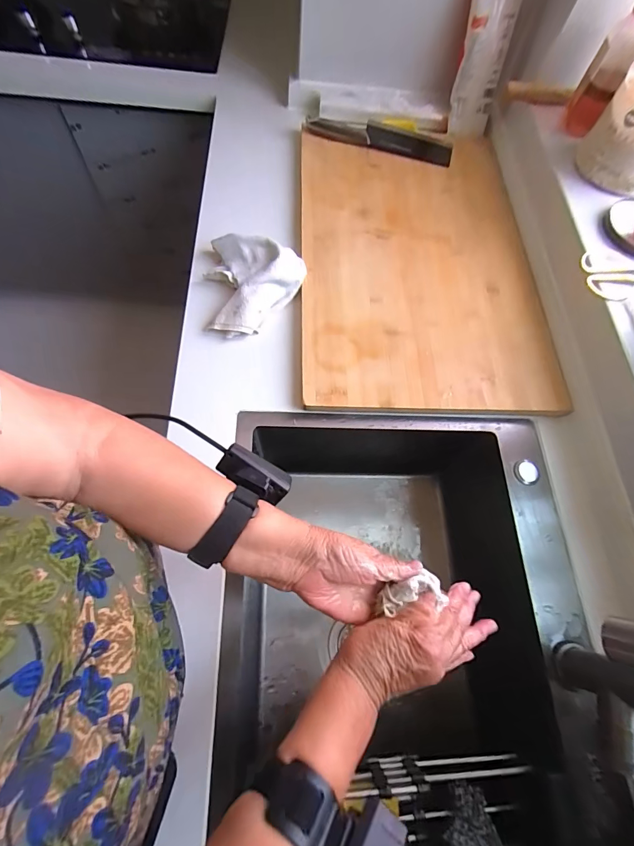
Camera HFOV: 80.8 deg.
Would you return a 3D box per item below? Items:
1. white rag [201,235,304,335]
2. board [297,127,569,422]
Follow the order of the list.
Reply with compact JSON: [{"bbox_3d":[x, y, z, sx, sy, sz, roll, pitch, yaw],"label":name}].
[{"bbox_3d":[-0.112,-0.212,0.579,0.150,0.046,0.161,17,69,4],"label":"white rag"},{"bbox_3d":[0.172,-0.289,0.638,0.391,0.014,0.576,0,69,-3],"label":"board"}]

